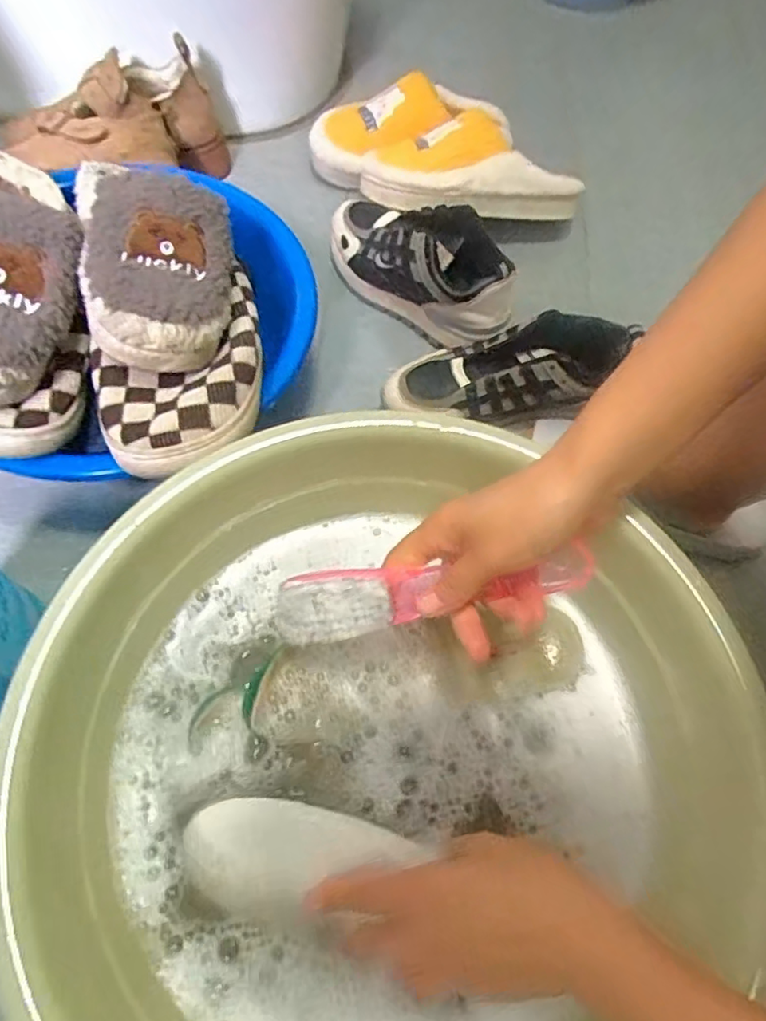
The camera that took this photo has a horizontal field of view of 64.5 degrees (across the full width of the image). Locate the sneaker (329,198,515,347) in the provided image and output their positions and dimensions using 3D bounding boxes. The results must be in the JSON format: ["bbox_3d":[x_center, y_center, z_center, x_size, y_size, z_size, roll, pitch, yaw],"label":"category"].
[{"bbox_3d":[0.039,-0.260,0.647,0.230,0.089,0.088,39,67,16],"label":"sneaker"}]

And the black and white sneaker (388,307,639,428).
[{"bbox_3d":[0.121,-0.125,0.579,0.234,0.085,0.089,-9,63,-8],"label":"black and white sneaker"}]

